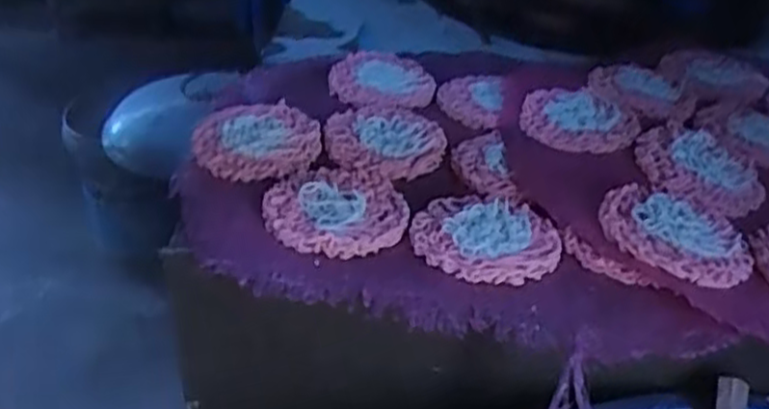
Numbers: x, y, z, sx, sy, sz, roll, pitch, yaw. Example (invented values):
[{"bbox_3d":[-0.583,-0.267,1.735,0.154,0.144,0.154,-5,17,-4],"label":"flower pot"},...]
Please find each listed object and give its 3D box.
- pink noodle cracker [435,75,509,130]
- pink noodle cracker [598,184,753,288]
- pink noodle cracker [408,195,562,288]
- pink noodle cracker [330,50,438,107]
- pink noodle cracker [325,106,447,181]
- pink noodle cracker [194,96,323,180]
[{"bbox_3d":[0.062,-0.076,0.543,0.047,0.012,0.067,7,34,6],"label":"pink noodle cracker"},{"bbox_3d":[0.156,0.016,0.409,0.078,0.013,0.068,14,36,16],"label":"pink noodle cracker"},{"bbox_3d":[0.055,0.015,0.409,0.073,0.007,0.072,2,34,-1],"label":"pink noodle cracker"},{"bbox_3d":[0.001,-0.092,0.561,0.074,0.009,0.080,2,34,-1],"label":"pink noodle cracker"},{"bbox_3d":[0.001,-0.044,0.493,0.075,0.011,0.078,4,34,1],"label":"pink noodle cracker"},{"bbox_3d":[-0.079,-0.043,0.472,0.075,0.009,0.065,4,40,-3],"label":"pink noodle cracker"}]

